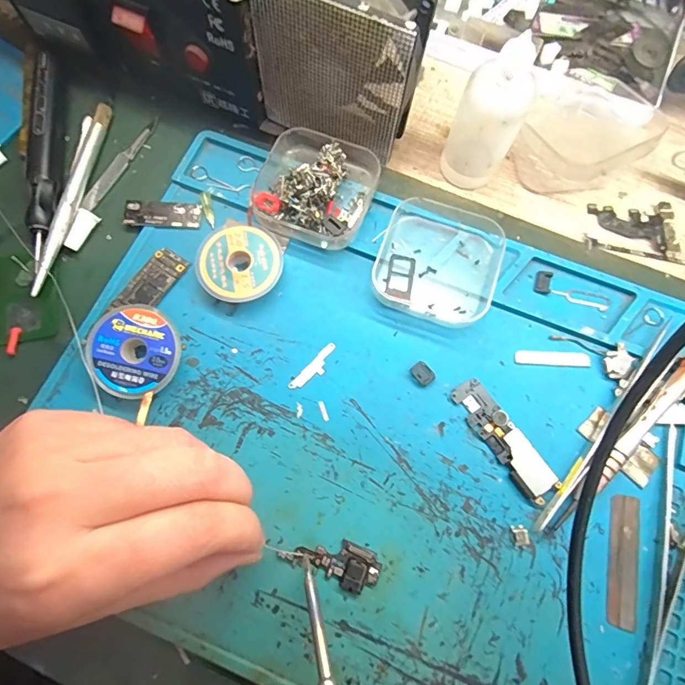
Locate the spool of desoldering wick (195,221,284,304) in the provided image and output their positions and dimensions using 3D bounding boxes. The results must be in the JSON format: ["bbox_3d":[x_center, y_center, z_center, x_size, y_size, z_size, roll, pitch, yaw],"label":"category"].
[{"bbox_3d":[-0.055,-0.042,0.229,0.044,0.014,0.045,0,74,-1],"label":"spool of desoldering wick"}]

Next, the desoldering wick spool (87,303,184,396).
[{"bbox_3d":[-0.105,0.005,0.213,0.043,0.017,0.044,0,74,-1],"label":"desoldering wick spool"}]

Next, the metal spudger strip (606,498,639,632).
[{"bbox_3d":[0.132,0.102,0.195,0.014,0.004,0.056,13,74,3],"label":"metal spudger strip"}]

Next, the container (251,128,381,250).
[{"bbox_3d":[-0.016,-0.089,0.238,0.063,0.025,0.062,18,74,5],"label":"container"}]

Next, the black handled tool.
[{"bbox_3d":[-0.174,-0.109,0.243,0.012,0.019,0.134,-8,74,-3],"label":"black handled tool"}]

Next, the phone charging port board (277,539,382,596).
[{"bbox_3d":[-0.005,0.100,0.193,0.044,0.004,0.019,23,75,6],"label":"phone charging port board"}]

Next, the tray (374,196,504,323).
[{"bbox_3d":[0.053,-0.046,0.230,0.064,0.017,0.066,15,74,4],"label":"tray"}]

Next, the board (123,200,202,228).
[{"bbox_3d":[-0.103,-0.074,0.242,0.043,0.005,0.015,1,74,0],"label":"board"}]

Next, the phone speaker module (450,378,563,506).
[{"bbox_3d":[0.081,0.048,0.210,0.017,0.005,0.065,-33,77,-10],"label":"phone speaker module"}]

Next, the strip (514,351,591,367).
[{"bbox_3d":[0.112,0.008,0.221,0.038,0.004,0.008,3,74,0],"label":"strip"}]

